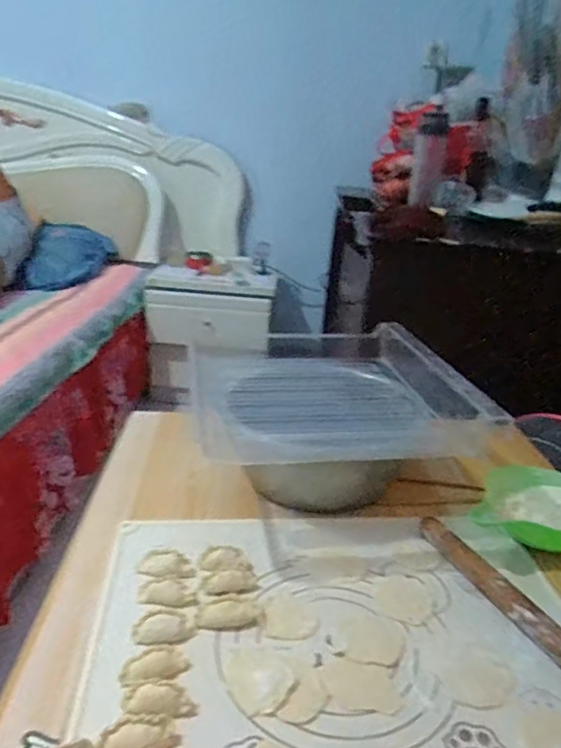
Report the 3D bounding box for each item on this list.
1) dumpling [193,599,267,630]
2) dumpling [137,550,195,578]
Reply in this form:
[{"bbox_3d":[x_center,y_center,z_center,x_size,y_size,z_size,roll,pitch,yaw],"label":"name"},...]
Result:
[{"bbox_3d":[-0.050,0.239,0.584,0.070,0.015,0.026,3,23,-5],"label":"dumpling"},{"bbox_3d":[-0.127,0.213,0.642,0.062,0.018,0.029,7,23,5],"label":"dumpling"}]

